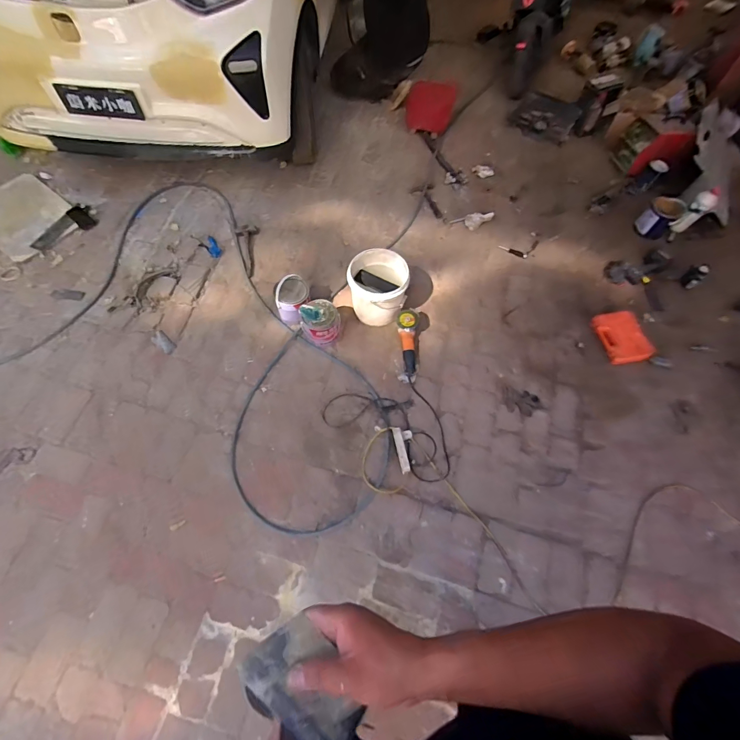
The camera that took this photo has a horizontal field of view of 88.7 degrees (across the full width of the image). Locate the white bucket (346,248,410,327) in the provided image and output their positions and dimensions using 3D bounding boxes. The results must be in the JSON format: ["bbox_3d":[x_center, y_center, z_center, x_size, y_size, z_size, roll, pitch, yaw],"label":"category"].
[{"bbox_3d":[0.033,-0.352,1.664,0.249,0.223,0.271,1,63,-2],"label":"white bucket"}]

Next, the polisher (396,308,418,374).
[{"bbox_3d":[0.164,-0.132,1.633,0.099,0.103,0.293,0,63,-2],"label":"polisher"}]

